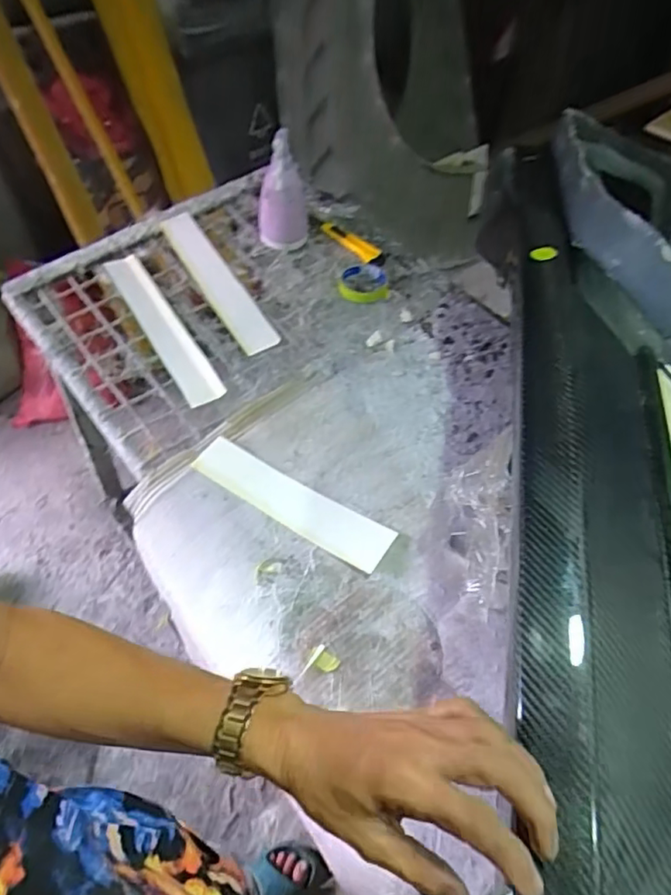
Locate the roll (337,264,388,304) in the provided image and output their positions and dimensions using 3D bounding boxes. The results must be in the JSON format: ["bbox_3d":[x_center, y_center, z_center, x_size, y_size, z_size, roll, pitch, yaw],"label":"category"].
[{"bbox_3d":[0.049,-0.284,1.017,0.085,0.018,0.085,-1,53,1],"label":"roll"}]

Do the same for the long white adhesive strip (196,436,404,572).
[{"bbox_3d":[-0.060,0.071,0.780,0.283,0.008,0.064,28,59,17],"label":"long white adhesive strip"}]

